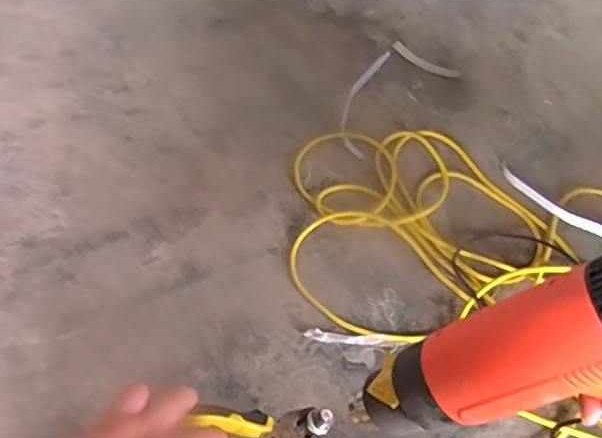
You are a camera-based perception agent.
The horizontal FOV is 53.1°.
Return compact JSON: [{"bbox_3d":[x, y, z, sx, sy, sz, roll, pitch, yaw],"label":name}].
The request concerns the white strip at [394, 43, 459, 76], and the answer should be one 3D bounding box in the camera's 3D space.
[{"bbox_3d":[0.256,-0.328,1.256,0.159,0.007,0.038,37,62,25],"label":"white strip"}]

